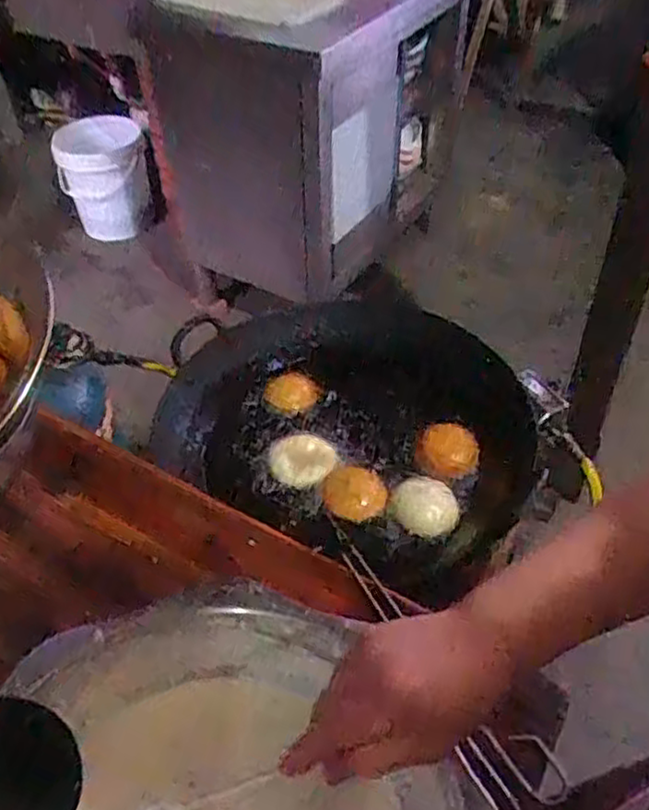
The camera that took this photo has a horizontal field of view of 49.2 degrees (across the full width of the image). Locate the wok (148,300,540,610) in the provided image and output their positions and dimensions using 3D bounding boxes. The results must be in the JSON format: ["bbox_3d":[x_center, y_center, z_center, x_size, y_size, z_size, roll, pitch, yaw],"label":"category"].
[{"bbox_3d":[0.040,0.041,0.947,0.461,0.134,0.400,22,52,21],"label":"wok"}]

